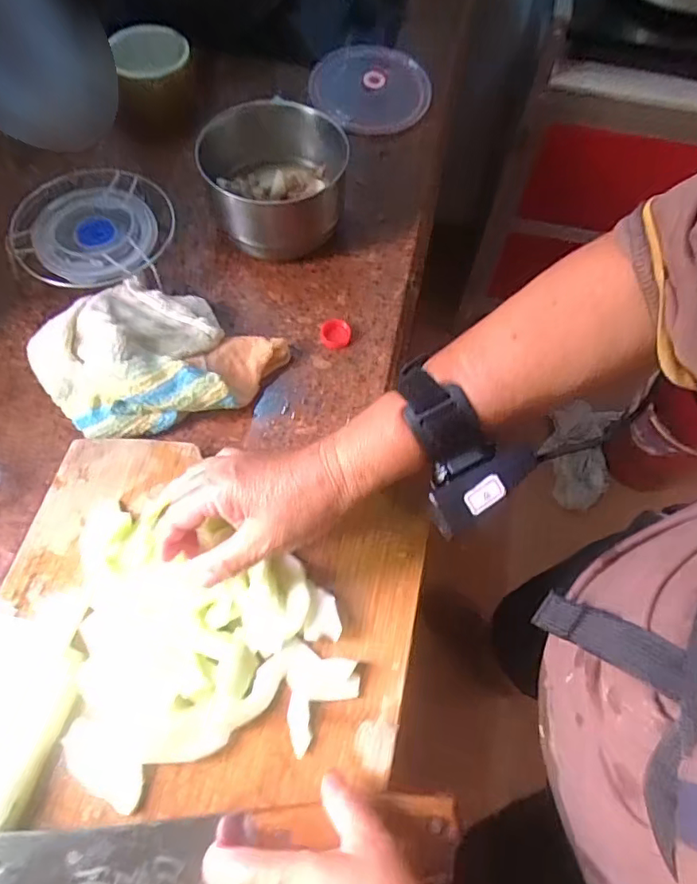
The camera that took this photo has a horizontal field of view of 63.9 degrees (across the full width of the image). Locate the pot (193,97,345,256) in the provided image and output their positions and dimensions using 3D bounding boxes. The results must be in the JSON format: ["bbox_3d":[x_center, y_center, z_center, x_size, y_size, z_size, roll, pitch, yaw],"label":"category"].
[{"bbox_3d":[-0.072,-0.255,0.559,0.135,0.098,0.145,1,63,-2],"label":"pot"}]

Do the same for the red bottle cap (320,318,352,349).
[{"bbox_3d":[-0.012,-0.103,0.536,0.029,0.011,0.029,1,63,-2],"label":"red bottle cap"}]

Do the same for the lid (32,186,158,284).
[{"bbox_3d":[-0.231,-0.193,0.523,0.110,0.025,0.097,-39,77,-15],"label":"lid"}]

